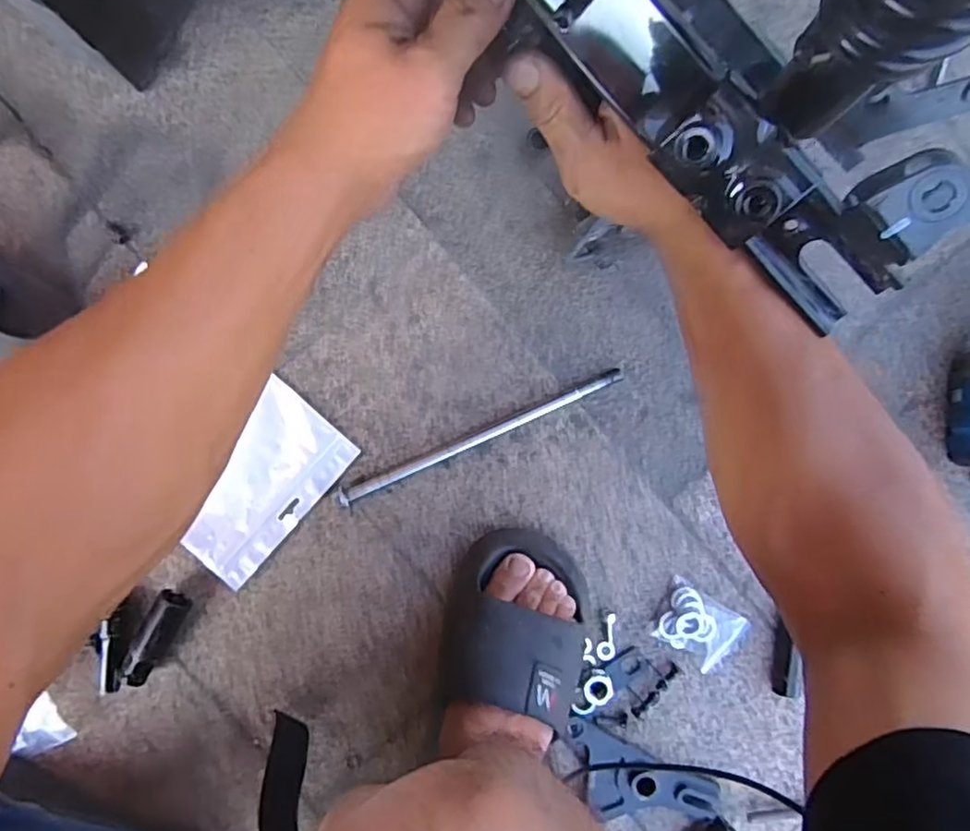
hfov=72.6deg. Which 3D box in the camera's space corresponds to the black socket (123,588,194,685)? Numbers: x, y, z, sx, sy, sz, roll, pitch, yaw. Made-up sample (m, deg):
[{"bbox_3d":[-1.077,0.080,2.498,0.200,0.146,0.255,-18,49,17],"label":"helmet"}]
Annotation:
[{"bbox_3d":[-0.279,0.187,0.554,0.027,0.028,0.081,28,90,-2],"label":"black socket"}]

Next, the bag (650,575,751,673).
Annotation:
[{"bbox_3d":[0.185,0.184,0.574,0.068,0.013,0.055,32,89,-2],"label":"bag"}]

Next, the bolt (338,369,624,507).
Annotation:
[{"bbox_3d":[-0.002,0.017,0.568,0.261,0.012,0.014,-25,92,-2],"label":"bolt"}]

